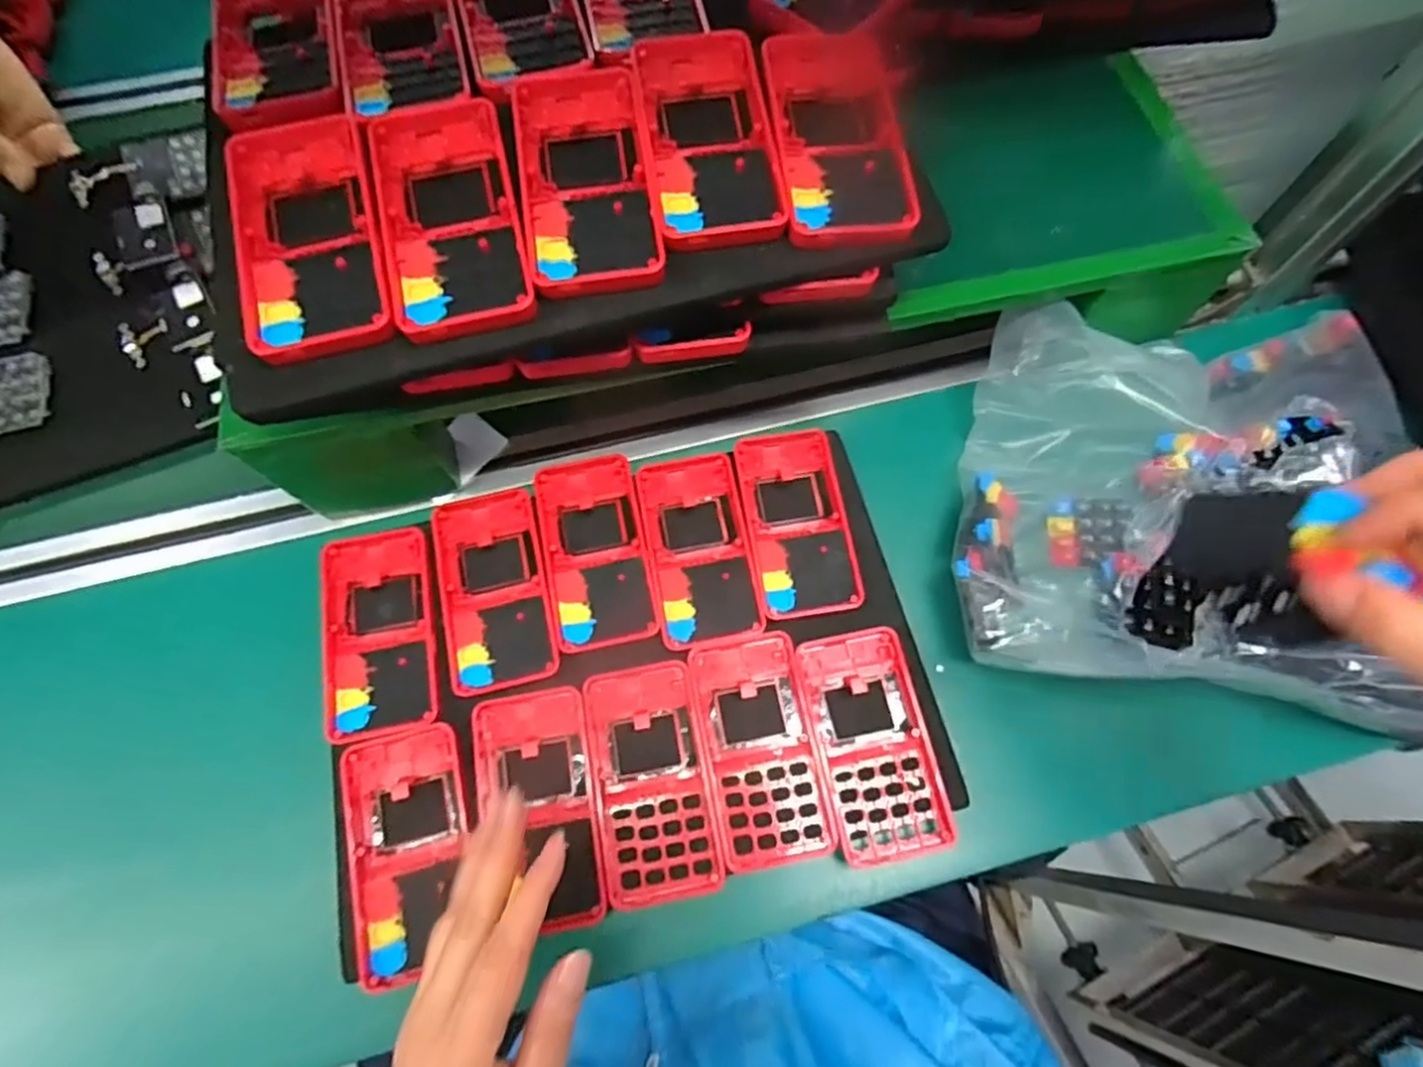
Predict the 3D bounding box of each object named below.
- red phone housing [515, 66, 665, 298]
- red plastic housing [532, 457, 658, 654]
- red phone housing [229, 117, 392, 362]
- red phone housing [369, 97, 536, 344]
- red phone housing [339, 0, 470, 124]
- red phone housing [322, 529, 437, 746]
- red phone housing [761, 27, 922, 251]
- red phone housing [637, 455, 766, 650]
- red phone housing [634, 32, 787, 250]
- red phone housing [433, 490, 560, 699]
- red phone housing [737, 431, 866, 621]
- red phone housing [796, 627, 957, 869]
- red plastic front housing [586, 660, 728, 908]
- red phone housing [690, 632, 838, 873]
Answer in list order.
[{"bbox_3d":[-0.061,-0.176,0.339,0.061,0.016,0.133,-8,68,-5],"label":"red phone housing"},{"bbox_3d":[-0.071,0.008,0.427,0.059,0.011,0.120,-11,68,-6],"label":"red plastic housing"},{"bbox_3d":[-0.187,-0.143,0.321,0.061,0.013,0.130,-14,69,-7],"label":"red phone housing"},{"bbox_3d":[-0.126,-0.156,0.330,0.063,0.014,0.138,-12,69,-6],"label":"red phone housing"},{"bbox_3d":[-0.166,-0.268,0.371,0.059,0.012,0.117,-14,69,-7],"label":"red phone housing"},{"bbox_3d":[-0.196,0.056,0.412,0.062,0.012,0.123,-10,68,-5],"label":"red phone housing"},{"bbox_3d":[0.064,-0.204,0.350,0.066,0.013,0.134,-3,70,-7],"label":"red phone housing"},{"bbox_3d":[-0.008,0.007,0.430,0.061,0.008,0.122,-9,68,-5],"label":"red phone housing"},{"bbox_3d":[-0.001,-0.197,0.344,0.060,0.017,0.126,-8,68,-5],"label":"red phone housing"},{"bbox_3d":[-0.131,0.030,0.418,0.062,0.007,0.125,-12,69,-6],"label":"red phone housing"},{"bbox_3d":[0.053,-0.009,0.436,0.060,0.009,0.124,-7,68,-4],"label":"red phone housing"},{"bbox_3d":[0.091,0.116,0.390,0.062,0.010,0.123,-9,68,-5],"label":"red phone housing"},{"bbox_3d":[-0.033,0.135,0.384,0.061,0.013,0.121,-10,68,-5],"label":"red plastic front housing"},{"bbox_3d":[0.028,0.119,0.389,0.062,0.016,0.120,-10,68,-5],"label":"red phone housing"}]

